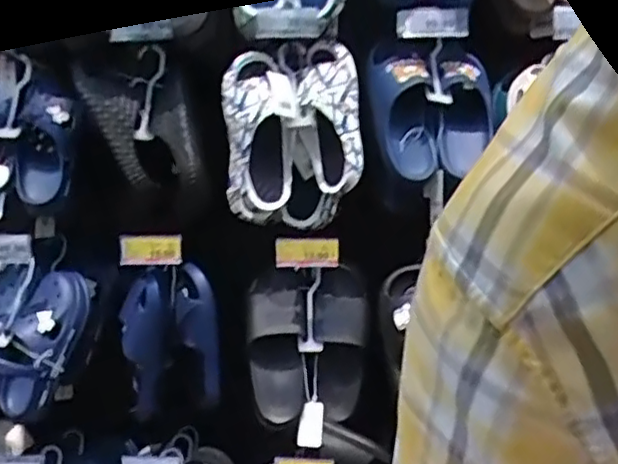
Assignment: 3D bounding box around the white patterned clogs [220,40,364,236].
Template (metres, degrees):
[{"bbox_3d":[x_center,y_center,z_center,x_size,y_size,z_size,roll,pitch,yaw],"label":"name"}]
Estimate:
[{"bbox_3d":[-0.027,-0.154,1.046,0.211,0.280,0.128,0,5,0],"label":"white patterned clogs"}]

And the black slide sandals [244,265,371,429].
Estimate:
[{"bbox_3d":[-0.004,0.187,1.128,0.200,0.246,0.087,0,5,-5],"label":"black slide sandals"}]

